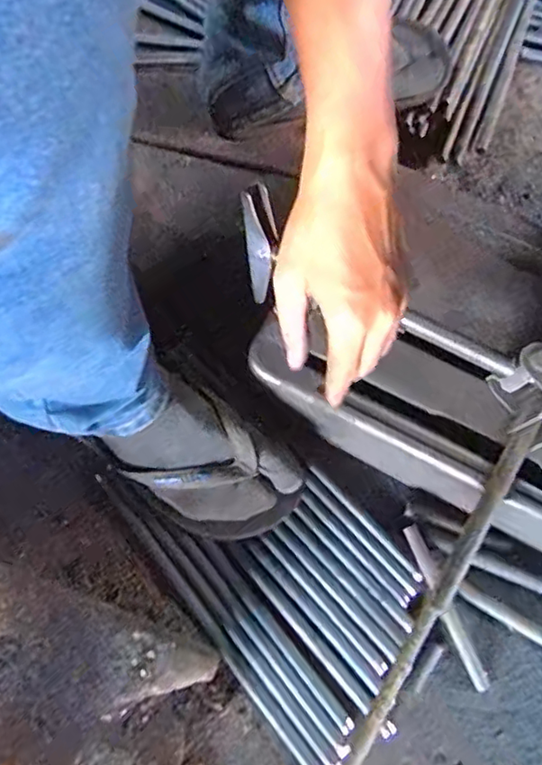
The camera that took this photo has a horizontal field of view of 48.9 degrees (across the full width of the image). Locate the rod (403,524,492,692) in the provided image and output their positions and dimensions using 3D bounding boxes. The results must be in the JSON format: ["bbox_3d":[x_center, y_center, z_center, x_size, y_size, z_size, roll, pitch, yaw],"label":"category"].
[{"bbox_3d":[0.147,0.188,0.500,0.015,0.012,0.139,-23,75,-6],"label":"rod"}]

